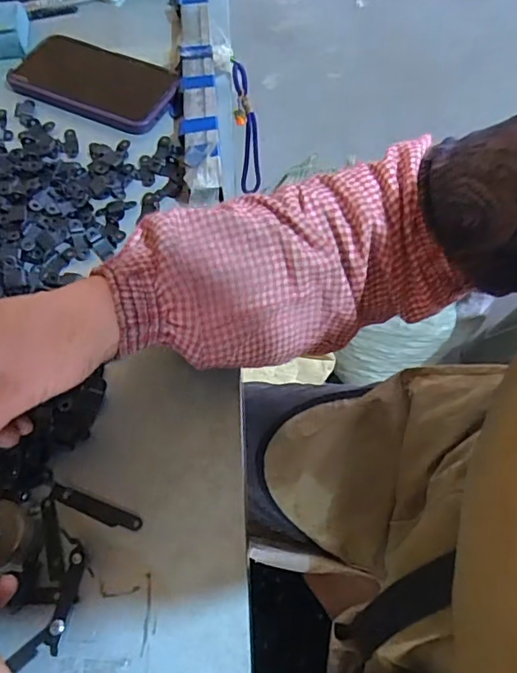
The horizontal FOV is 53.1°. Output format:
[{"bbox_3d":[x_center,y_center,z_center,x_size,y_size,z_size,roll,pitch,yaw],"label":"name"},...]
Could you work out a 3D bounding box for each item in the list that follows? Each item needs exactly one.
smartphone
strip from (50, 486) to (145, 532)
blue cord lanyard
[{"bbox_3d":[-0.160,-0.249,0.502,0.165,0.009,0.084,23,66,12],"label":"smartphone"},{"bbox_3d":[-0.103,0.109,0.328,0.062,0.004,0.011,19,65,10],"label":"strip"},{"bbox_3d":[-0.012,-0.224,0.563,0.024,0.142,0.034,-7,63,-3],"label":"blue cord lanyard"}]

